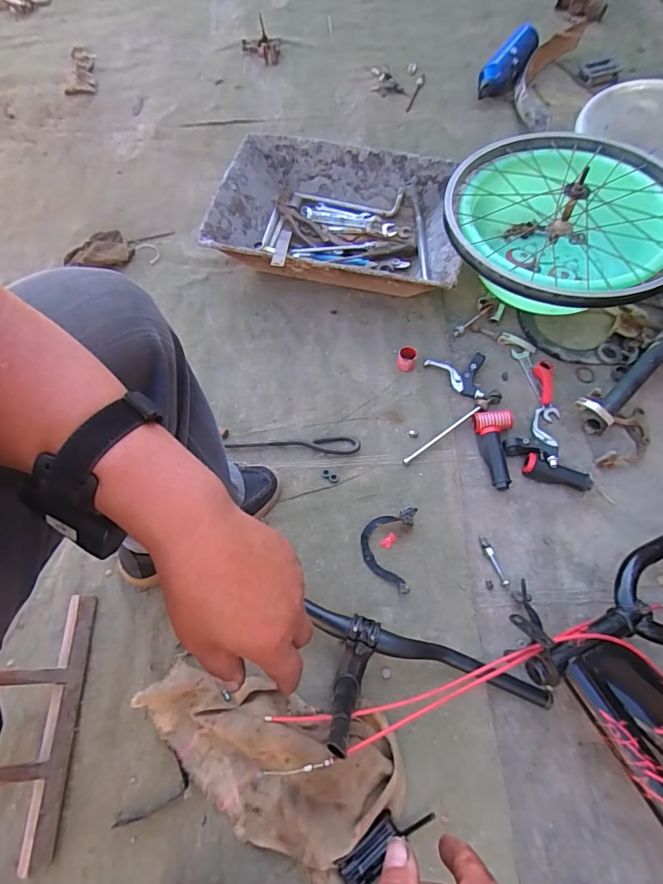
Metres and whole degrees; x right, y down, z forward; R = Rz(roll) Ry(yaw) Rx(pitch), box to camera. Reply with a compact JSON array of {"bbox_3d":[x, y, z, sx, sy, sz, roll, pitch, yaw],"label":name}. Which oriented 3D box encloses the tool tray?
[{"bbox_3d":[0.012,-0.433,0.920,0.474,0.121,0.313,10,67,7],"label":"tool tray"}]

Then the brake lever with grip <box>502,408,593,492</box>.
[{"bbox_3d":[0.361,0.023,0.743,0.097,0.034,0.138,-39,70,-13],"label":"brake lever with grip"}]

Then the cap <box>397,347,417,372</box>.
[{"bbox_3d":[0.136,-0.149,0.829,0.031,0.034,0.032,-1,66,2],"label":"cap"}]

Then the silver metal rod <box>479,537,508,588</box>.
[{"bbox_3d":[0.246,0.181,0.697,0.014,0.010,0.080,-20,67,-6],"label":"silver metal rod"}]

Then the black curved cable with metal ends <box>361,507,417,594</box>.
[{"bbox_3d":[0.086,0.160,0.701,0.079,0.025,0.127,7,67,6],"label":"black curved cable with metal ends"}]

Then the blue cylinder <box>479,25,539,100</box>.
[{"bbox_3d":[0.406,-0.854,1.027,0.069,0.055,0.195,43,94,18],"label":"blue cylinder"}]

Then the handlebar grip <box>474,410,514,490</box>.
[{"bbox_3d":[0.269,0.010,0.753,0.063,0.031,0.133,3,67,4],"label":"handlebar grip"}]

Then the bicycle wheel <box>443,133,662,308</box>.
[{"bbox_3d":[0.389,-0.393,0.740,0.391,0.125,0.384,-1,66,2],"label":"bicycle wheel"}]

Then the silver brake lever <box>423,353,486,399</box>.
[{"bbox_3d":[0.224,-0.113,0.813,0.100,0.030,0.082,-5,66,0],"label":"silver brake lever"}]

